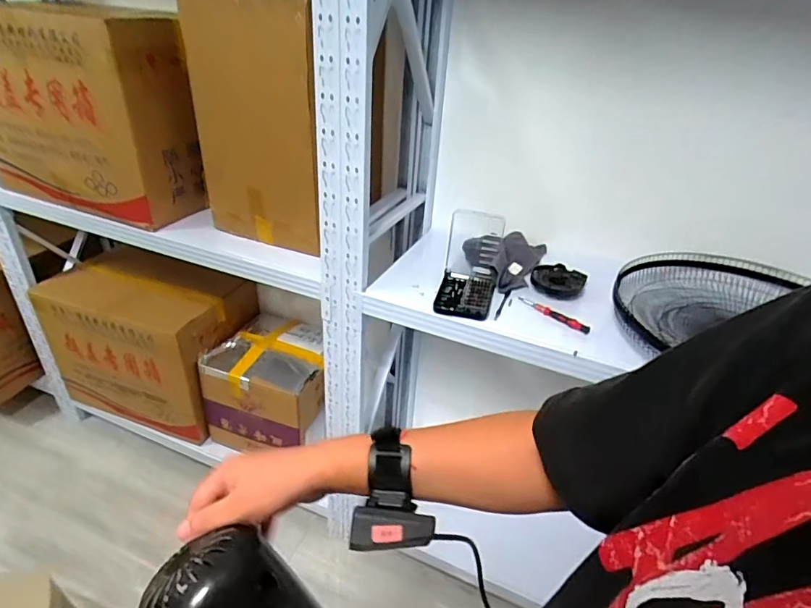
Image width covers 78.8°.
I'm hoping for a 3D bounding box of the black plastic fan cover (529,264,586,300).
[{"bbox_3d":[0.338,-0.054,1.097,0.111,0.025,0.120,18,34,20],"label":"black plastic fan cover"}]

